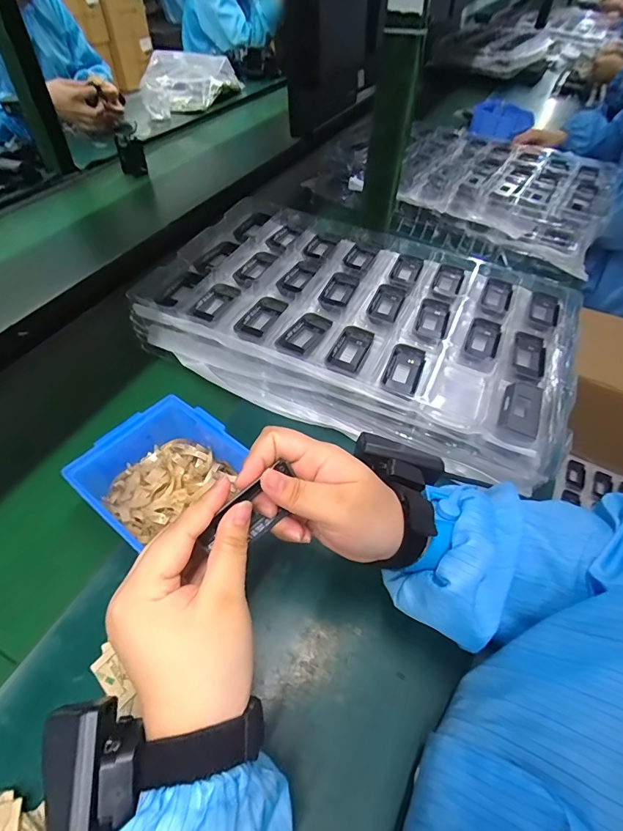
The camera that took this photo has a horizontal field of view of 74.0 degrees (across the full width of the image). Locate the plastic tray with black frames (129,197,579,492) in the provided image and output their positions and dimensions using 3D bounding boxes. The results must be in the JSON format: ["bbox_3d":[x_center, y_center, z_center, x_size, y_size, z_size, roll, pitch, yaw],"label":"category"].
[{"bbox_3d":[0.057,-0.132,0.541,0.517,0.067,0.321,24,54,13],"label":"plastic tray with black frames"}]

